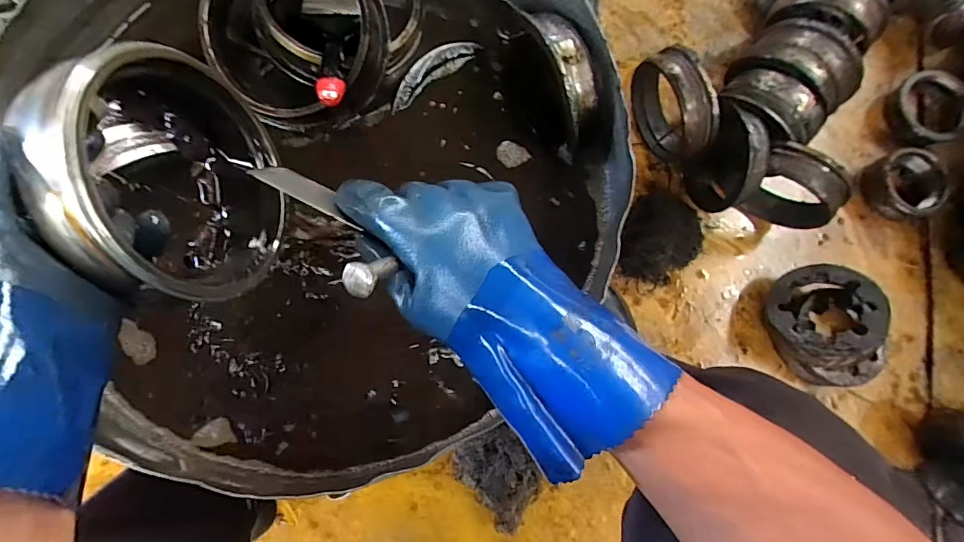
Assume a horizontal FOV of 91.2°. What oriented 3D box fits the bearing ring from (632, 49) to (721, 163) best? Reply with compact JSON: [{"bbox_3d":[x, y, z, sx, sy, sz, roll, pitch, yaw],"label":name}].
[{"bbox_3d":[0.330,-0.287,0.826,0.070,0.188,0.181,-17,83,-6],"label":"bearing ring"}]

